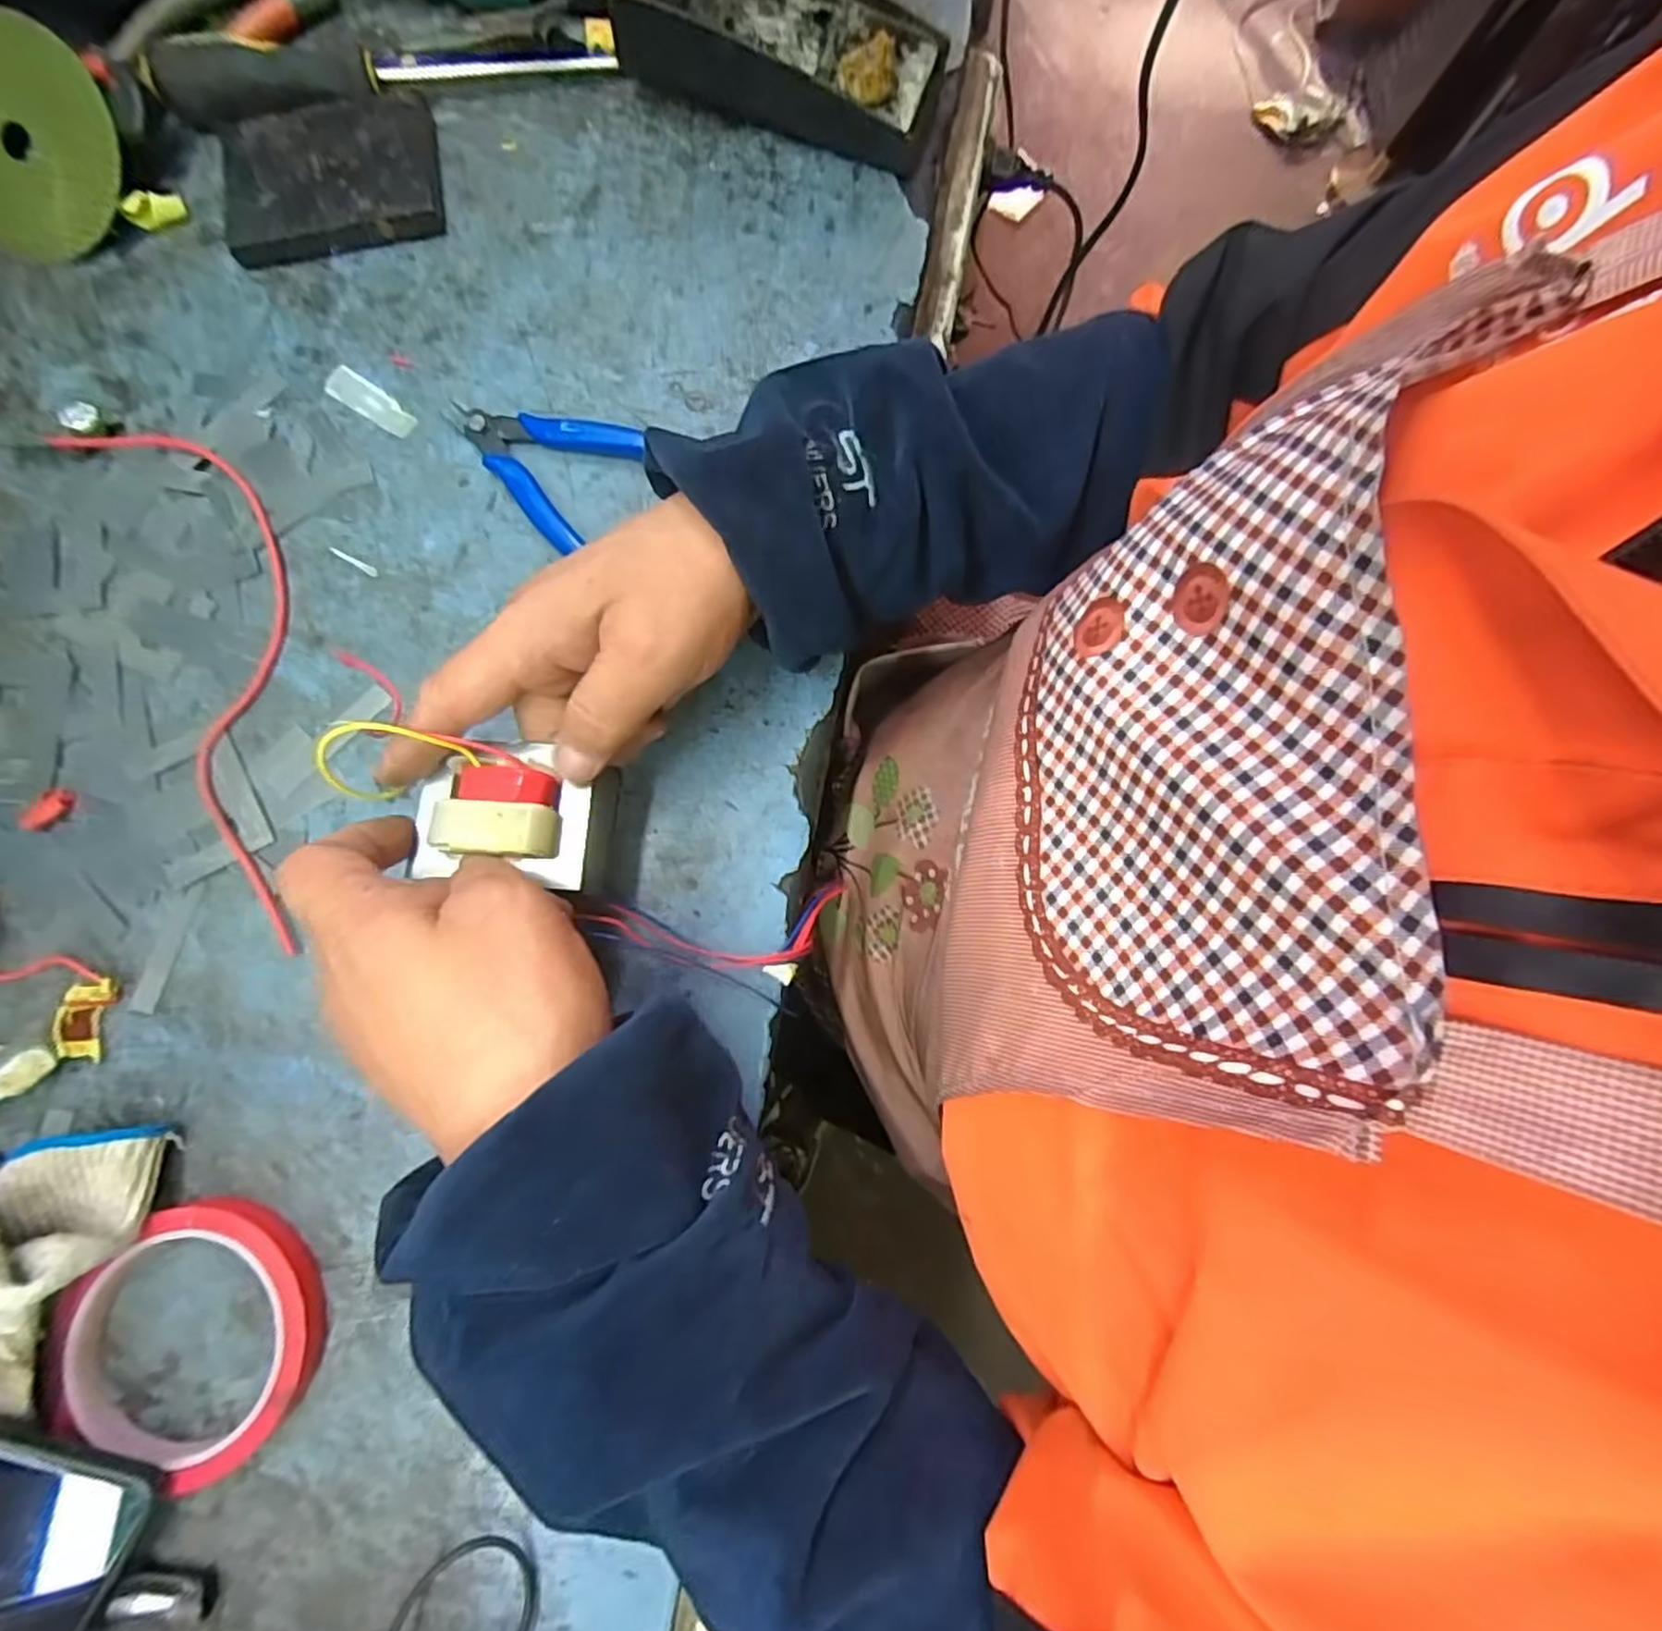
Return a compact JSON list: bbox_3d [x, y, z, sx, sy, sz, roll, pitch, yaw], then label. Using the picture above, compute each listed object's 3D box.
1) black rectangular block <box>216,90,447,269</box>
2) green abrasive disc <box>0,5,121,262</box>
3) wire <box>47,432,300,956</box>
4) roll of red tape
[{"bbox_3d":[-0.257,-0.330,0.384,0.105,0.016,0.085,-14,80,-3],"label":"black rectangular block"},{"bbox_3d":[-0.408,-0.339,0.372,0.108,0.004,0.099,2,104,7],"label":"green abrasive disc"},{"bbox_3d":[-0.275,-0.075,0.342,0.072,0.013,0.274,-27,81,-5],"label":"wire"},{"bbox_3d":[-0.248,0.204,0.288,0.093,0.018,0.091,0,80,-1],"label":"roll of red tape"}]

